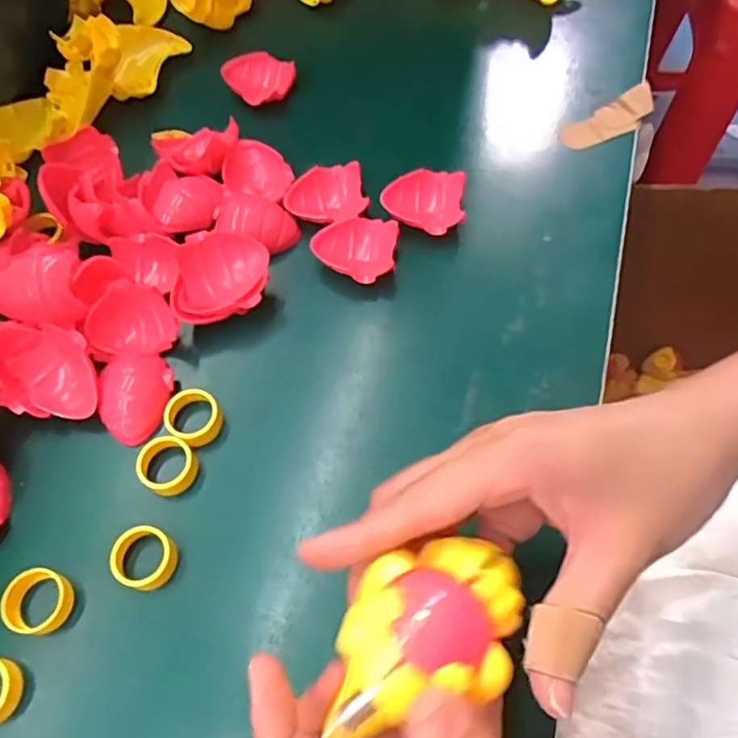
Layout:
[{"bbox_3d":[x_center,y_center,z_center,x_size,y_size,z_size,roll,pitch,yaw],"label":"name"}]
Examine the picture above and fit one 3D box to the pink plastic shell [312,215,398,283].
[{"bbox_3d":[-0.008,-0.064,0.338,0.044,0.010,0.037,14,66,8],"label":"pink plastic shell"}]

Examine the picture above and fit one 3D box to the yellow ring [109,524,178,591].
[{"bbox_3d":[-0.095,0.082,0.276,0.027,0.016,0.025,-1,64,1],"label":"yellow ring"}]

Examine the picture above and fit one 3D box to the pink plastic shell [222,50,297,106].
[{"bbox_3d":[-0.068,-0.179,0.393,0.047,0.012,0.034,27,68,13],"label":"pink plastic shell"}]

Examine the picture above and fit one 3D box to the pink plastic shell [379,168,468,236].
[{"bbox_3d":[0.031,-0.093,0.348,0.043,0.014,0.035,18,66,10],"label":"pink plastic shell"}]

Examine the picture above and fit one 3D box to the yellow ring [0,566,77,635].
[{"bbox_3d":[-0.138,0.098,0.270,0.026,0.016,0.025,-1,64,1],"label":"yellow ring"}]

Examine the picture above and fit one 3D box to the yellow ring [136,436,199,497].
[{"bbox_3d":[-0.091,0.045,0.294,0.027,0.013,0.024,28,68,14],"label":"yellow ring"}]

